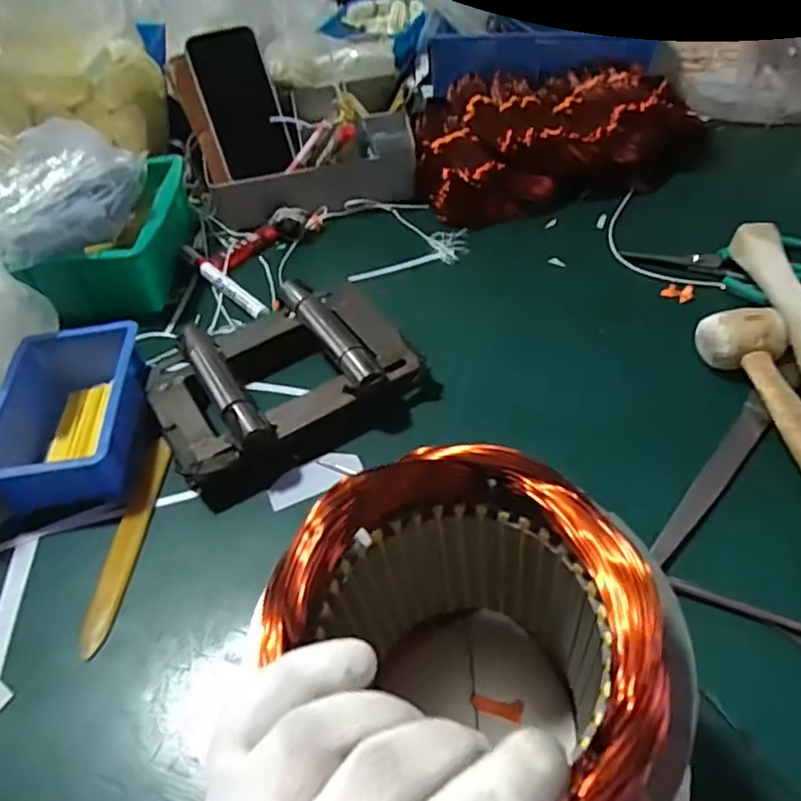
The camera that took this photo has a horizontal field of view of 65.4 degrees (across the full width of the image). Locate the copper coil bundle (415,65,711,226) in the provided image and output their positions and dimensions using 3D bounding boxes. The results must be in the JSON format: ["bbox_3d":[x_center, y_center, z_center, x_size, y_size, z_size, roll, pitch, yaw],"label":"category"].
[{"bbox_3d":[0.177,-0.301,0.707,0.334,0.083,0.193,-13,49,-6],"label":"copper coil bundle"}]

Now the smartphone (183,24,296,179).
[{"bbox_3d":[-0.161,-0.301,0.636,0.072,0.136,0.015,-18,19,-8],"label":"smartphone"}]

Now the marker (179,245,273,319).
[{"bbox_3d":[-0.170,-0.112,0.607,0.019,0.018,0.153,-36,55,-23],"label":"marker"}]

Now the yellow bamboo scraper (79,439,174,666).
[{"bbox_3d":[-0.191,0.095,0.439,0.018,0.004,0.160,-1,49,5],"label":"yellow bamboo scraper"}]

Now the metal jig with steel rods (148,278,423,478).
[{"bbox_3d":[-0.096,-0.022,0.500,0.198,0.051,0.145,-27,52,-17],"label":"metal jig with steel rods"}]

